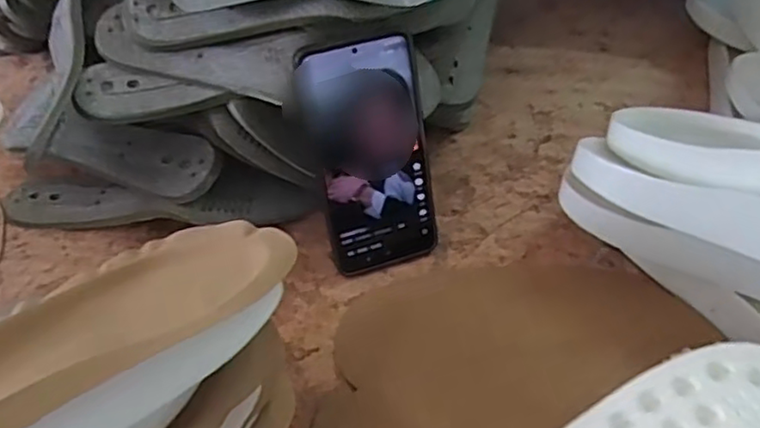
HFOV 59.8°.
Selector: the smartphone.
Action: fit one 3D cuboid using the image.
[{"bbox_3d":[-0.004,-0.034,0.443,0.076,0.162,0.017,-18,28,-15],"label":"smartphone"}]

